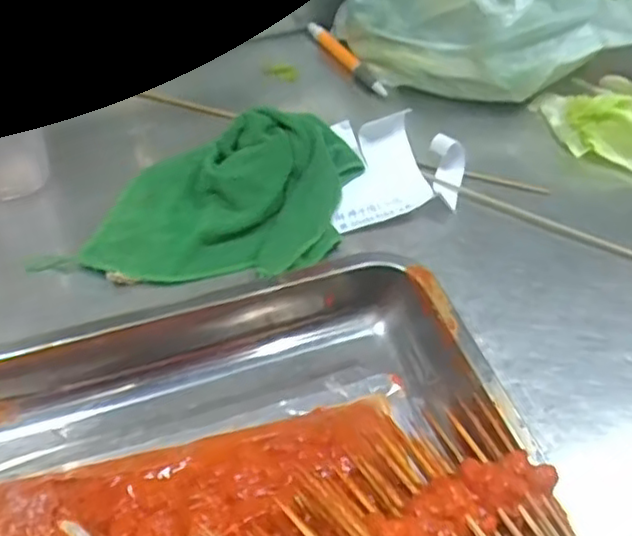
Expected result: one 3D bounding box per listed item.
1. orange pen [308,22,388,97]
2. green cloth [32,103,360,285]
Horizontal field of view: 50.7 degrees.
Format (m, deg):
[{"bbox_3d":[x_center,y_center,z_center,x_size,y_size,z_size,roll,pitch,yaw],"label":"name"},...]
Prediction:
[{"bbox_3d":[0.029,-0.214,0.674,0.017,0.013,0.132,-25,57,-24],"label":"orange pen"},{"bbox_3d":[-0.072,-0.060,0.507,0.220,0.047,0.139,-4,51,-9],"label":"green cloth"}]

